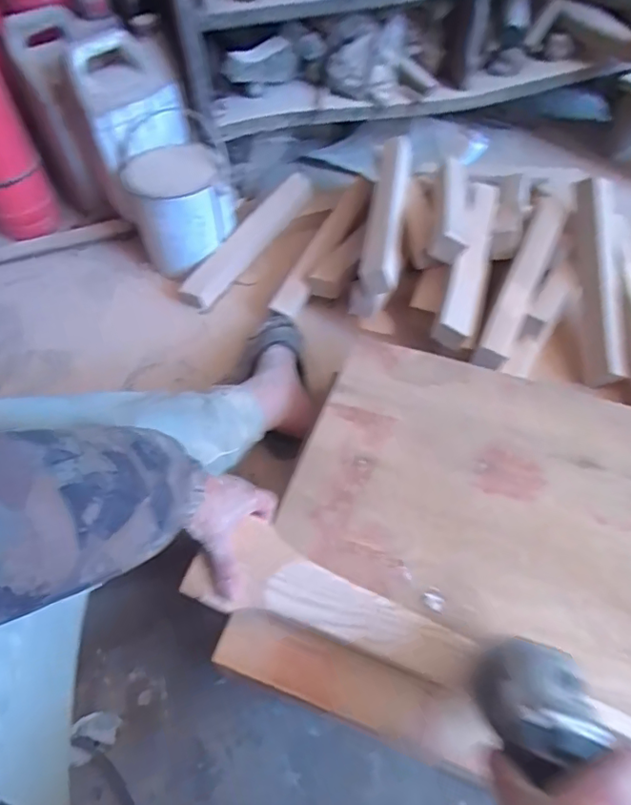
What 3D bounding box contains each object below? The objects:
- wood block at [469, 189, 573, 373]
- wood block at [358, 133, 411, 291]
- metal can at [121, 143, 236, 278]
[{"bbox_3d":[0.326,-0.196,0.830,0.049,0.033,0.334,23,71,18],"label":"wood block"},{"bbox_3d":[0.122,-0.326,0.901,0.060,0.068,0.324,8,66,7],"label":"wood block"},{"bbox_3d":[-0.245,-0.350,1.003,0.174,0.187,0.165,-11,52,-7],"label":"metal can"}]

